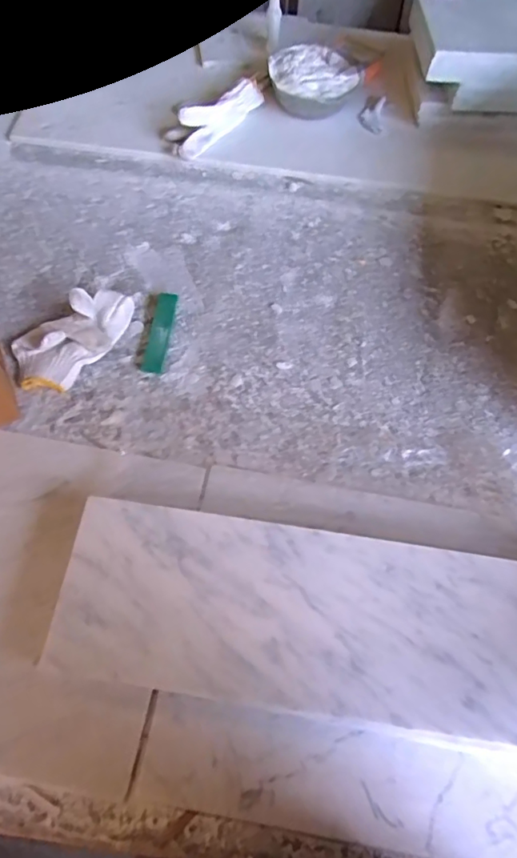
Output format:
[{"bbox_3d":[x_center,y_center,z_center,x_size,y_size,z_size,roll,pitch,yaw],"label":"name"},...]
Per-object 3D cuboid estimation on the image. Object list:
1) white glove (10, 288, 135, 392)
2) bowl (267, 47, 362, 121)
[{"bbox_3d":[-0.213,-0.113,0.612,0.162,0.057,0.086,-36,70,-19],"label":"white glove"},{"bbox_3d":[0.087,-0.545,0.841,0.140,0.064,0.137,0,65,0],"label":"bowl"}]

